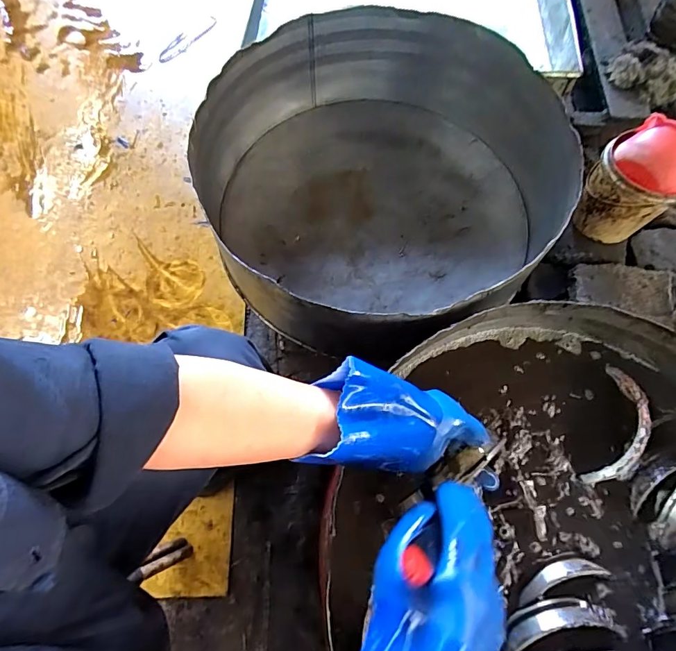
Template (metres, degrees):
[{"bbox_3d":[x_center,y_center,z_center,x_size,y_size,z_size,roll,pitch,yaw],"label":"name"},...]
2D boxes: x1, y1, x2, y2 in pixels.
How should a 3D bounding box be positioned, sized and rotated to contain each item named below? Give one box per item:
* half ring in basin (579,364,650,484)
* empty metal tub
[{"bbox_3d":[0.360,0.129,0.536,0.056,0.038,0.163,24,71,8],"label":"half ring in basin"},{"bbox_3d":[0.065,-0.255,0.745,0.570,0.221,0.566,0,70,1],"label":"empty metal tub"}]

